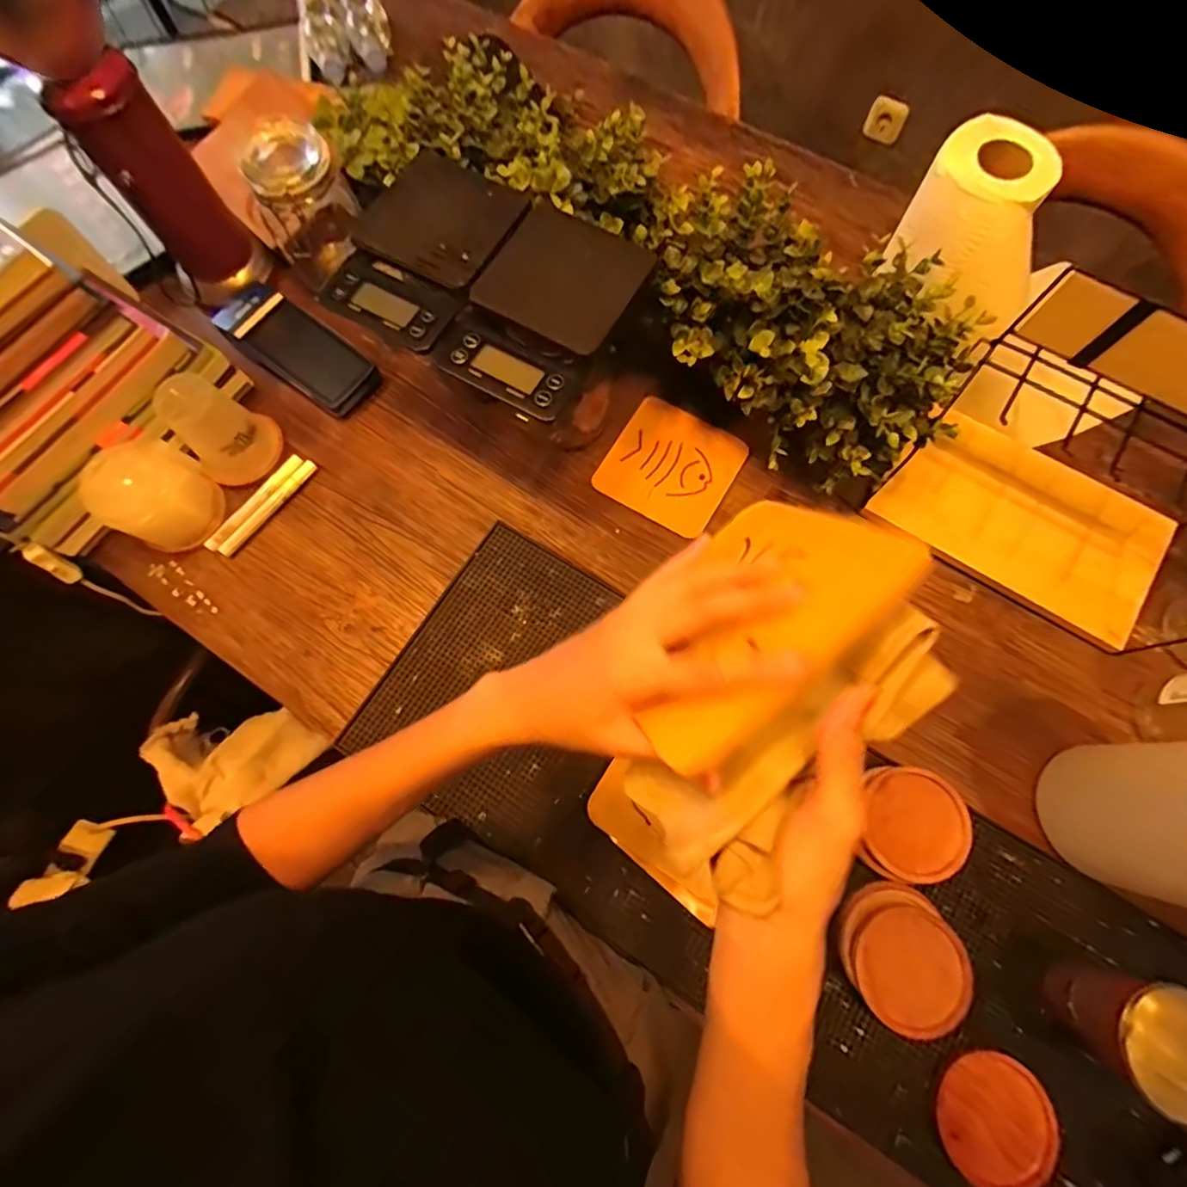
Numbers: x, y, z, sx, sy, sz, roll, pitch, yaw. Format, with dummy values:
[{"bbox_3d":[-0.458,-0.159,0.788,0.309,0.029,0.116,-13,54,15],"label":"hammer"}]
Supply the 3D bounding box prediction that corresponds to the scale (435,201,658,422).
[{"bbox_3d":[-0.044,-0.256,0.503,0.133,0.040,0.187,31,77,10],"label":"scale"}]

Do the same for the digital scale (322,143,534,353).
[{"bbox_3d":[-0.158,-0.327,0.524,0.137,0.039,0.192,29,77,9],"label":"digital scale"}]

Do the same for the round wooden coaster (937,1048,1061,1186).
[{"bbox_3d":[0.340,0.447,0.465,0.090,0.017,0.098,0,74,1],"label":"round wooden coaster"}]

